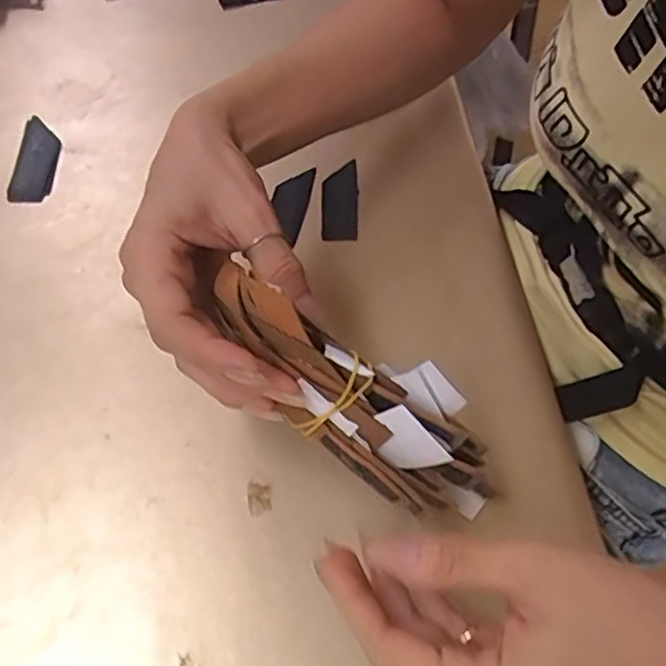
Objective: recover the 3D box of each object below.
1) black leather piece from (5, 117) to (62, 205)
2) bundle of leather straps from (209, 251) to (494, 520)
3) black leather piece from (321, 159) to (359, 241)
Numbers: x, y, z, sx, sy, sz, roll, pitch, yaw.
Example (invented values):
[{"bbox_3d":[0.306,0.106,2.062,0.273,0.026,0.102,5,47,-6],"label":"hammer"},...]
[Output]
[{"bbox_3d":[-0.197,-0.116,0.442,0.027,0.005,0.067,3,60,-2],"label":"black leather piece"},{"bbox_3d":[0.009,0.020,0.282,0.143,0.041,0.047,41,64,-4],"label":"bundle of leather straps"},{"bbox_3d":[0.004,-0.088,0.437,0.024,0.004,0.064,2,60,-3],"label":"black leather piece"}]

